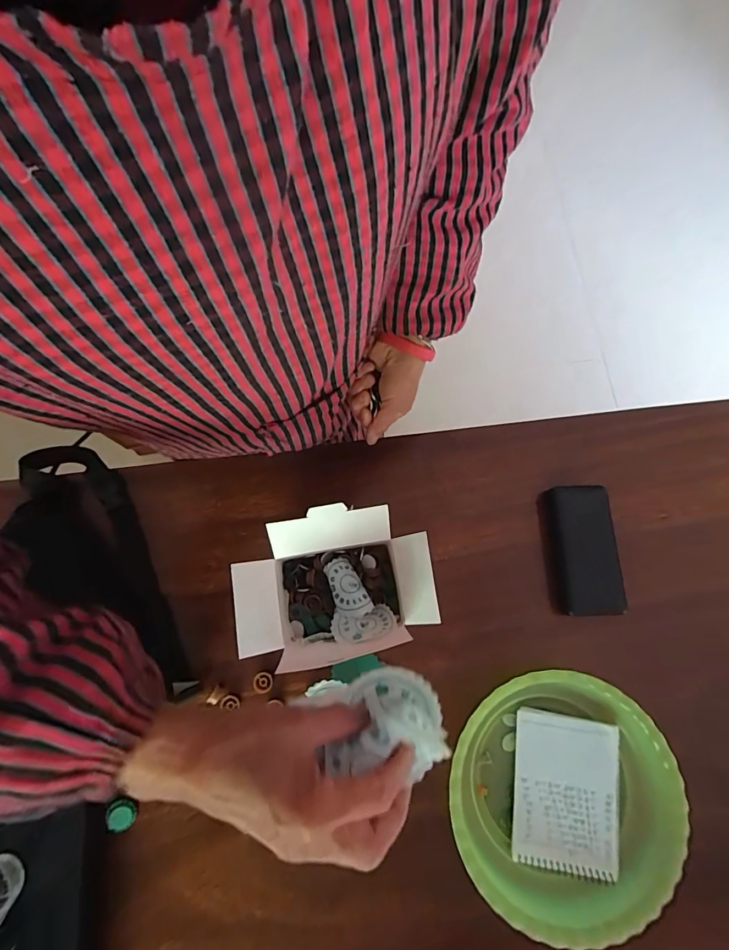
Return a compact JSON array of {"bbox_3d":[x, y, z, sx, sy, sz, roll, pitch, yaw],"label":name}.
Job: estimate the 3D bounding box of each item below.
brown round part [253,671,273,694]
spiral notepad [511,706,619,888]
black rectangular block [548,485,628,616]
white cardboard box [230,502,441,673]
[{"bbox_3d":[-0.117,0.238,0.489,0.022,0.006,0.022,0,75,-2],"label":"brown round part"},{"bbox_3d":[0.216,0.339,0.458,0.105,0.008,0.143,5,74,9],"label":"spiral notepad"},{"bbox_3d":[0.273,0.092,0.532,0.068,0.030,0.155,-1,75,-2],"label":"black rectangular block"},{"bbox_3d":[-0.034,0.118,0.477,0.197,0.114,0.145,-6,75,-3],"label":"white cardboard box"}]

